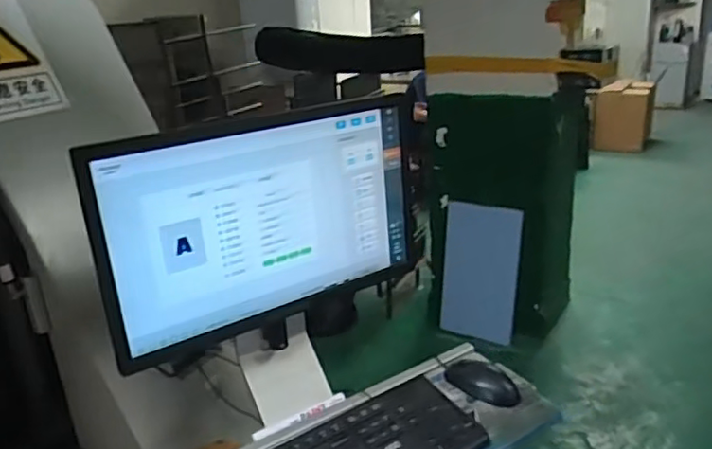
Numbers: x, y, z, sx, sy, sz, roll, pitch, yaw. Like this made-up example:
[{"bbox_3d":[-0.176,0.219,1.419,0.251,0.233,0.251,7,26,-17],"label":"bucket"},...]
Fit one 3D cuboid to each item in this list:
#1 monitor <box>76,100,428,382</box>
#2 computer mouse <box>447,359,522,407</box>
[{"bbox_3d":[-0.103,-0.006,0.798,0.436,0.257,0.039,-16,24,-30],"label":"monitor"},{"bbox_3d":[0.187,0.232,0.920,0.108,0.030,0.060,15,28,41],"label":"computer mouse"}]

